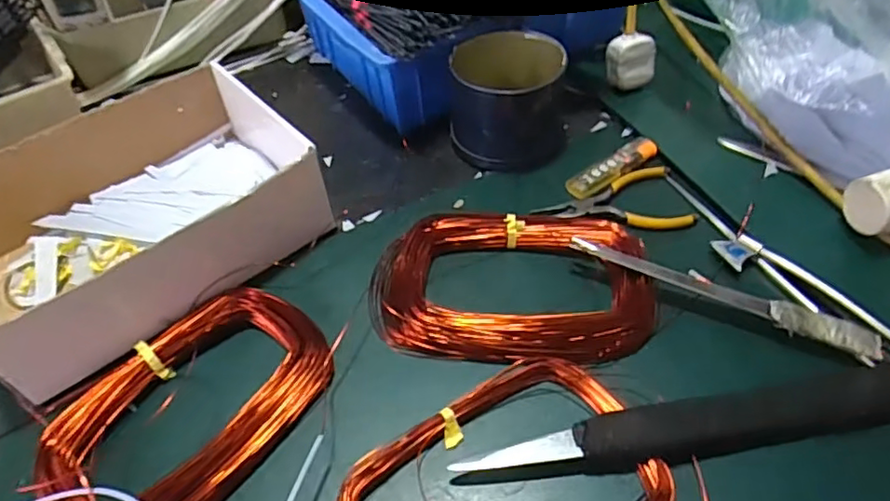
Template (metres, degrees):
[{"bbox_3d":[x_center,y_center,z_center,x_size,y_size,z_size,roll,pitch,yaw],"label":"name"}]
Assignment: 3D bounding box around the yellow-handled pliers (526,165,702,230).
[{"bbox_3d":[0.131,-0.039,0.473,0.116,0.008,0.062,-4,50,0],"label":"yellow-handled pliers"}]

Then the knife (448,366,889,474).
[{"bbox_3d":[0.141,0.103,0.342,0.259,0.017,0.029,-9,50,-4],"label":"knife"}]

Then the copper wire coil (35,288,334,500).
[{"bbox_3d":[-0.159,0.097,0.367,0.118,0.023,0.170,25,56,22],"label":"copper wire coil"}]

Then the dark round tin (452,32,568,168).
[{"bbox_3d":[0.057,-0.129,0.517,0.109,0.071,0.093,1,50,4],"label":"dark round tin"}]

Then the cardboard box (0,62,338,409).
[{"bbox_3d":[-0.229,-0.030,0.452,0.254,0.070,0.196,-36,57,-24],"label":"cardboard box"}]

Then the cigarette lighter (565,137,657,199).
[{"bbox_3d":[0.138,-0.069,0.492,0.085,0.011,0.023,-30,55,-21],"label":"cigarette lighter"}]

